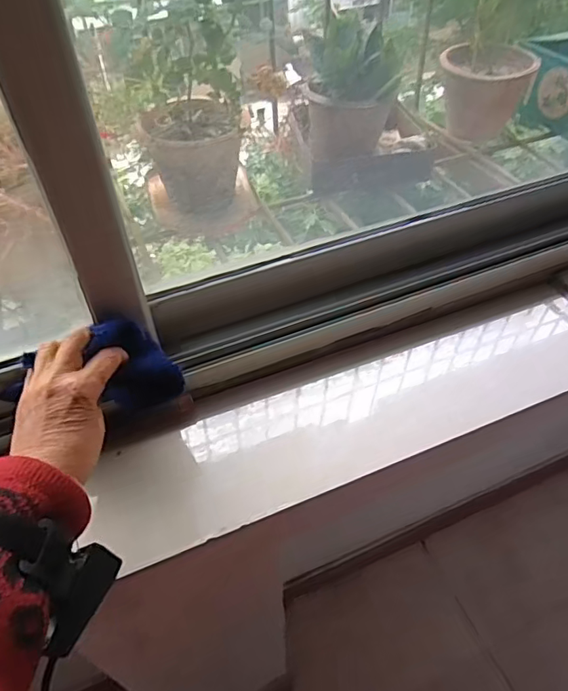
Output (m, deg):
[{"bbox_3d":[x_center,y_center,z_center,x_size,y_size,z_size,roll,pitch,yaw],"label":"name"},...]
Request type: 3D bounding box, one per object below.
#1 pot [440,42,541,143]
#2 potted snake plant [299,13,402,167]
[{"bbox_3d":[0.378,-0.482,0.996,0.161,0.145,0.188,20,52,18],"label":"pot"},{"bbox_3d":[0.115,-0.432,0.905,0.151,0.192,0.131,5,48,5],"label":"potted snake plant"}]

